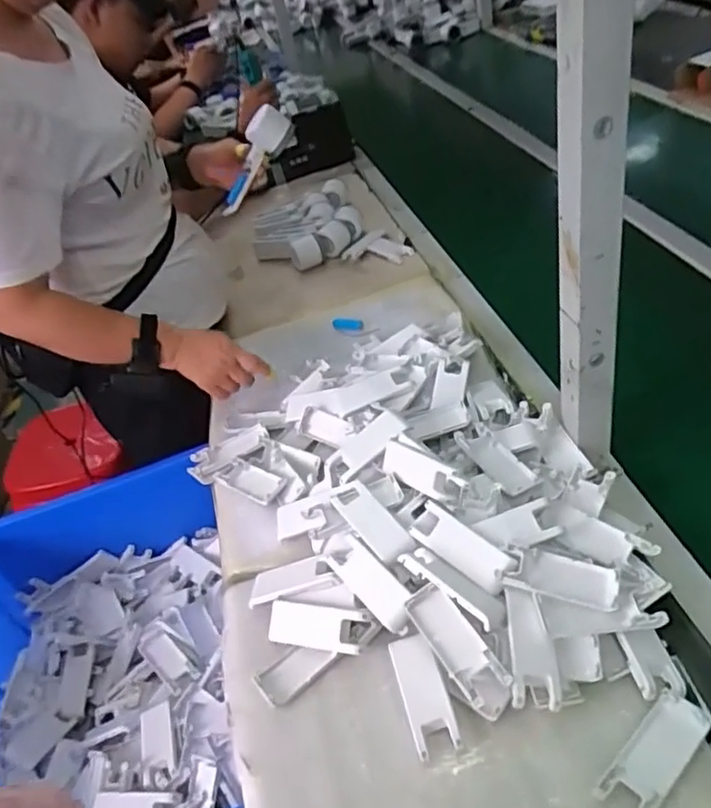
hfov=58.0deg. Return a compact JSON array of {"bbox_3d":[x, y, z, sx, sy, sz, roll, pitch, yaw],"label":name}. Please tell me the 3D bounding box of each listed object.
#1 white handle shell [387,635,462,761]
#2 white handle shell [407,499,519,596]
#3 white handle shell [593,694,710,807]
[{"bbox_3d":[0.059,0.249,0.557,0.040,0.009,0.099,-29,42,8],"label":"white handle shell"},{"bbox_3d":[0.100,0.133,0.602,0.103,0.010,0.039,29,85,37],"label":"white handle shell"},{"bbox_3d":[0.227,0.266,0.486,0.103,0.012,0.039,-30,44,-30],"label":"white handle shell"}]

